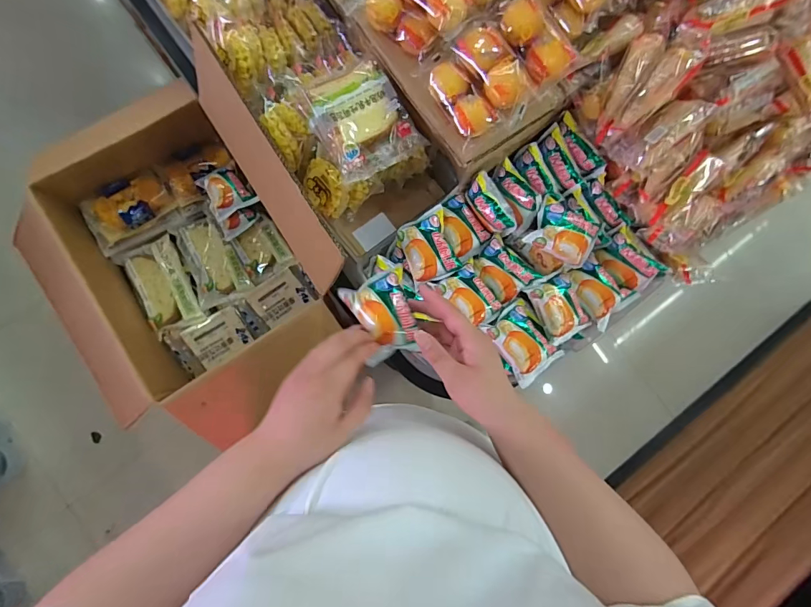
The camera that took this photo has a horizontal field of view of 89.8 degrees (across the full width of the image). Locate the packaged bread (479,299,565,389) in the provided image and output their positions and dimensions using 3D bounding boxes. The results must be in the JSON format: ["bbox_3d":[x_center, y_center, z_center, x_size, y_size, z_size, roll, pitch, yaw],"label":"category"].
[{"bbox_3d":[0.167,0.053,0.573,0.078,0.031,0.098,-32,88,-9],"label":"packaged bread"}]

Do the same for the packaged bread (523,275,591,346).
[{"bbox_3d":[0.226,0.007,0.592,0.073,0.027,0.089,-26,87,-8],"label":"packaged bread"}]

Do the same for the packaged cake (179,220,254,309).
[{"bbox_3d":[-0.375,-0.084,0.785,0.094,0.032,0.158,-27,87,-8],"label":"packaged cake"}]

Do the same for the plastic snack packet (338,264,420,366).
[{"bbox_3d":[-0.025,0.014,0.449,0.070,0.032,0.093,-18,86,-8],"label":"plastic snack packet"}]

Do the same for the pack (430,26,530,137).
[{"bbox_3d":[0.088,-0.268,0.489,0.086,0.043,0.111,-25,87,-8],"label":"pack"}]

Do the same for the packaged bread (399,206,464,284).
[{"bbox_3d":[0.034,-0.079,0.581,0.068,0.032,0.085,-24,87,-8],"label":"packaged bread"}]

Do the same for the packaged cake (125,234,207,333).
[{"bbox_3d":[-0.455,-0.032,0.762,0.089,0.024,0.166,-28,88,-8],"label":"packaged cake"}]

